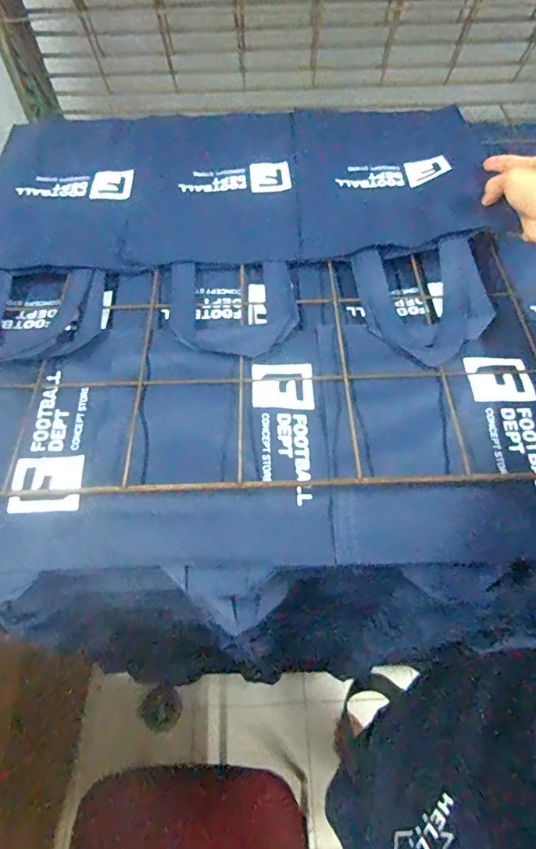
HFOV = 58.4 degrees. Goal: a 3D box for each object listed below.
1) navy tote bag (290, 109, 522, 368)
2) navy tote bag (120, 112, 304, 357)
[{"bbox_3d":[0.158,-0.266,0.596,0.234,0.035,0.464,0,59,0],"label":"navy tote bag"},{"bbox_3d":[-0.064,-0.265,0.600,0.222,0.022,0.441,-4,59,-2],"label":"navy tote bag"}]

